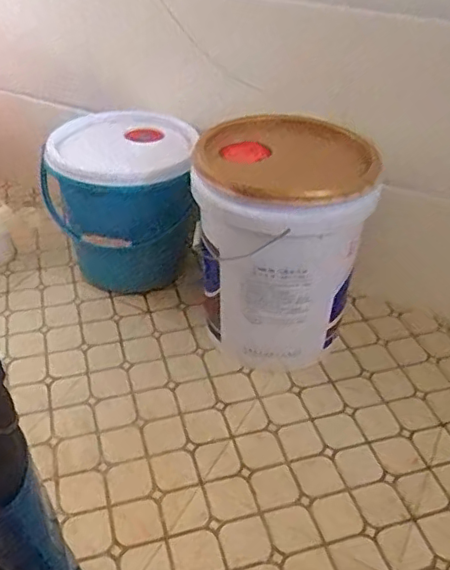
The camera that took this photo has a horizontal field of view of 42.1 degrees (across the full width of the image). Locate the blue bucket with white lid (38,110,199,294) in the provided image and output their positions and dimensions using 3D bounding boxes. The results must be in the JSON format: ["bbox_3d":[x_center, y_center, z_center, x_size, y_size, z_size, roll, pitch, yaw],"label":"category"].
[{"bbox_3d":[-0.221,-0.169,1.272,0.296,0.322,0.272,0,38,0],"label":"blue bucket with white lid"}]

